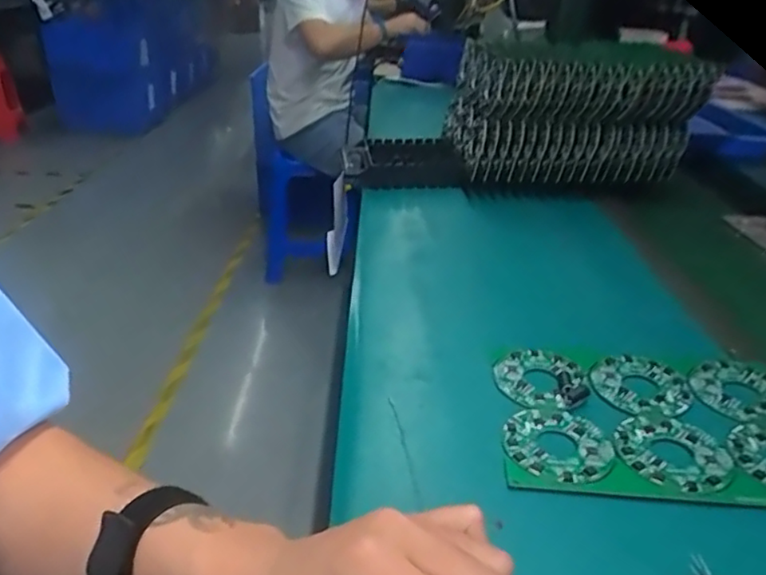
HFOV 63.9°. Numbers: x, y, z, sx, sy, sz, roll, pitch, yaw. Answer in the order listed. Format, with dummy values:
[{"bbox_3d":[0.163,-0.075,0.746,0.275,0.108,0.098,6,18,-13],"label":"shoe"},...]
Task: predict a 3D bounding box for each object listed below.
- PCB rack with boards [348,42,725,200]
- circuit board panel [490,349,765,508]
[{"bbox_3d":[0.181,-0.200,0.787,0.391,0.180,0.156,12,29,17],"label":"PCB rack with boards"},{"bbox_3d":[0.185,0.088,0.415,0.207,0.011,0.141,2,27,3],"label":"circuit board panel"}]

